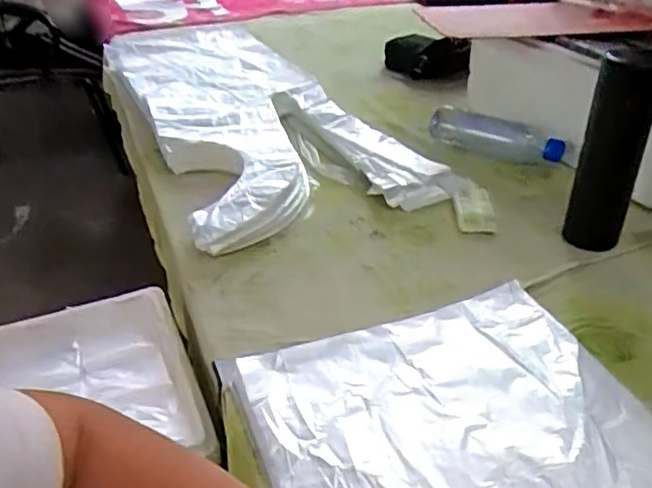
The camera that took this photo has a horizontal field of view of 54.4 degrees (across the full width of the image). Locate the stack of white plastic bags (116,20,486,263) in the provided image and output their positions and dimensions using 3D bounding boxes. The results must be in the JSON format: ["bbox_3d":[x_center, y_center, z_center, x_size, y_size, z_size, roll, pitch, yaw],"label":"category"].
[{"bbox_3d":[-0.144,-0.218,1.071,0.354,0.075,0.939,-15,34,-22],"label":"stack of white plastic bags"}]

